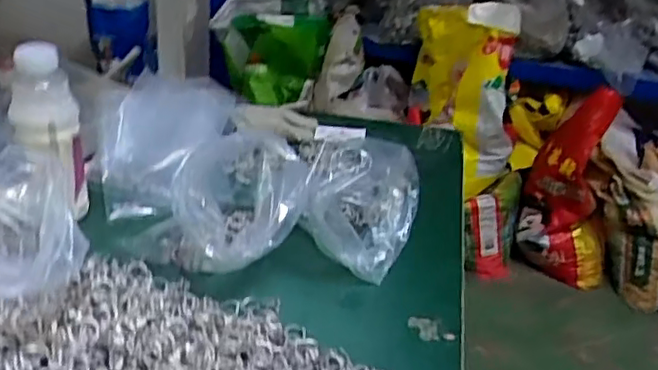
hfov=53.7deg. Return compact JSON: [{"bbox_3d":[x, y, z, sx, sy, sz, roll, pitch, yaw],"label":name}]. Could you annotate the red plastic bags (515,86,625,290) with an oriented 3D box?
[{"bbox_3d":[0.686,0.021,1.803,0.268,0.535,0.096,19,31,20],"label":"red plastic bags"}]

